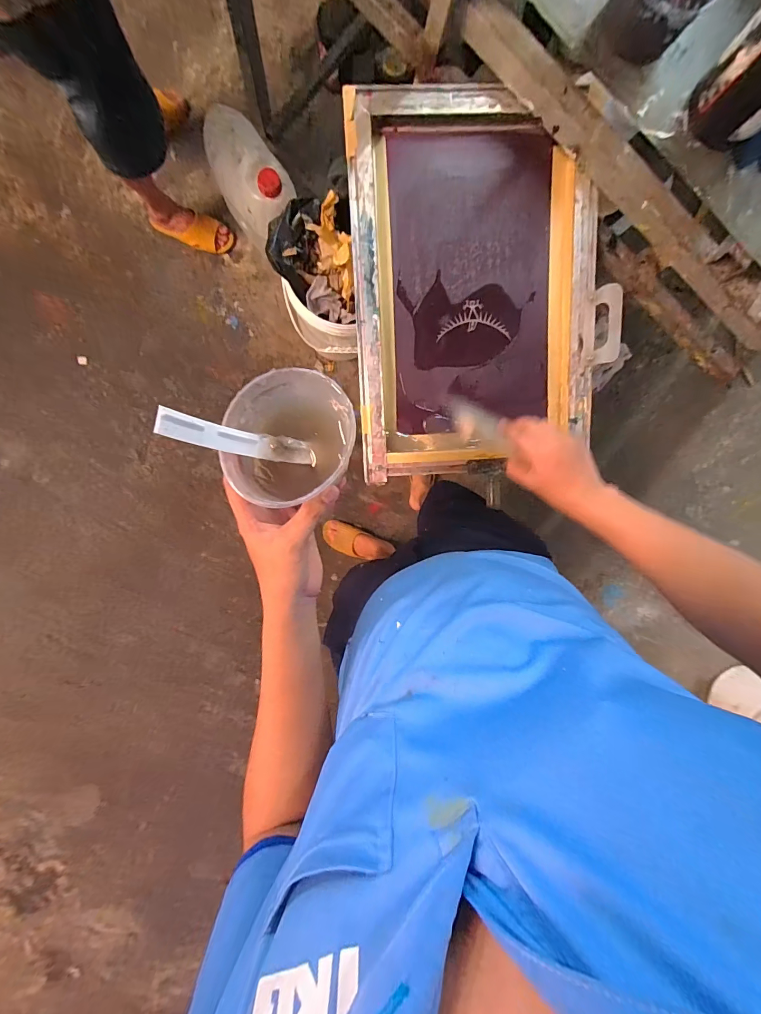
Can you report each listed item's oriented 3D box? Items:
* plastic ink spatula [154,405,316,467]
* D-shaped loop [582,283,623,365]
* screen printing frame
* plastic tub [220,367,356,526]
[{"bbox_3d":[-0.116,-0.056,0.326,0.135,0.013,0.023,7,94,-46],"label":"plastic ink spatula"},{"bbox_3d":[0.359,-0.294,0.621,0.009,0.053,0.116,-17,109,-48],"label":"D-shaped loop"},{"bbox_3d":[0.155,-0.347,0.637,0.389,0.050,0.563,-3,103,-4],"label":"screen printing frame"},{"bbox_3d":[-0.080,-0.063,0.359,0.109,0.073,0.114,-1,94,-7],"label":"plastic tub"}]

